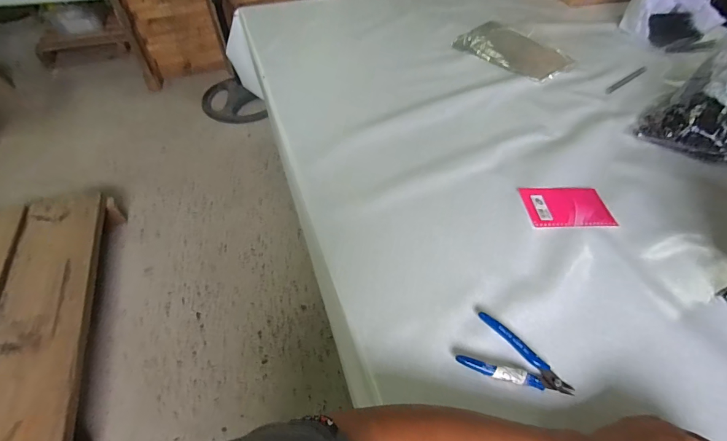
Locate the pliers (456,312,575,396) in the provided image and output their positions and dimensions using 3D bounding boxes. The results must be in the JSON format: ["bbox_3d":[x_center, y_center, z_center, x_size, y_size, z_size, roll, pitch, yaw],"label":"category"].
[{"bbox_3d":[0.173,0.155,0.401,0.119,0.013,0.066,20,53,17],"label":"pliers"}]

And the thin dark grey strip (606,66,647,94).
[{"bbox_3d":[0.596,-0.320,0.813,0.169,0.005,0.016,-30,56,-23],"label":"thin dark grey strip"}]

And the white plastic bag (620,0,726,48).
[{"bbox_3d":[0.817,-0.574,0.908,0.203,0.178,0.244,34,58,24],"label":"white plastic bag"}]

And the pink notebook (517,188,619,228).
[{"bbox_3d":[0.318,-0.022,0.560,0.132,0.004,0.083,-1,50,-5],"label":"pink notebook"}]

